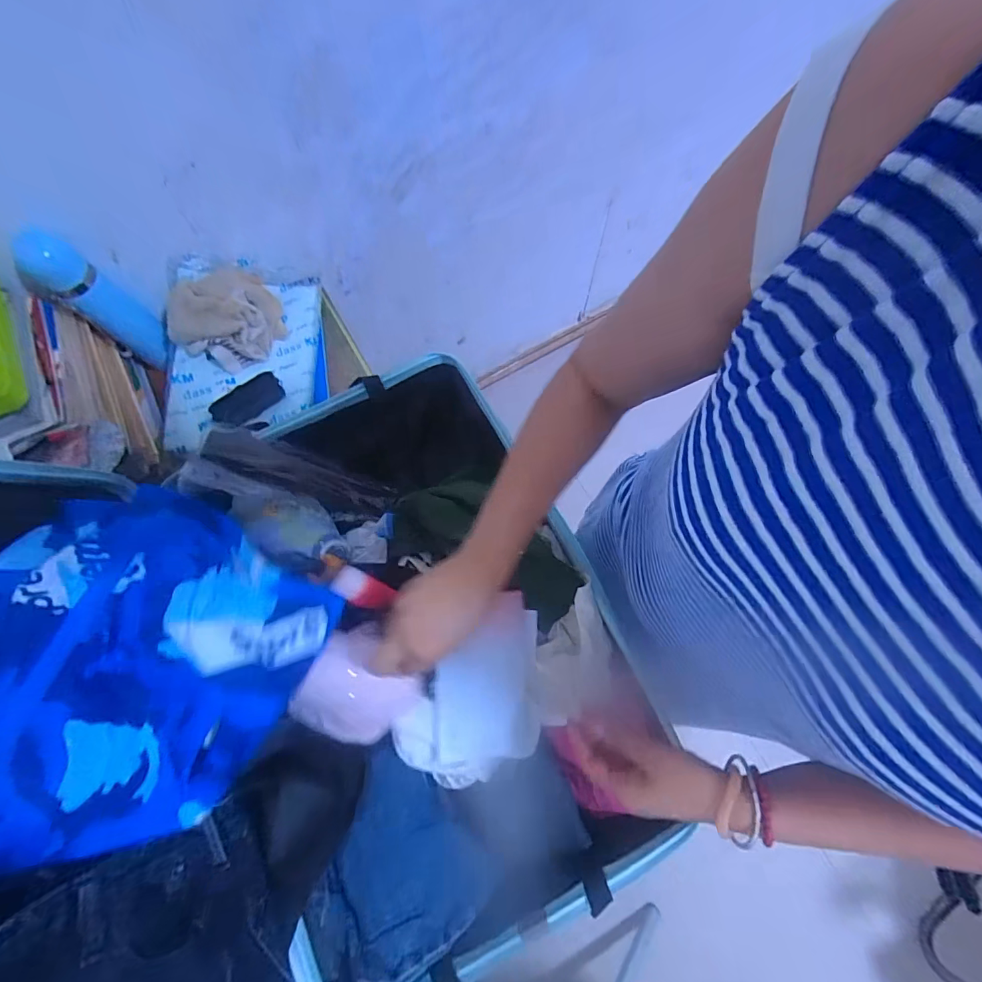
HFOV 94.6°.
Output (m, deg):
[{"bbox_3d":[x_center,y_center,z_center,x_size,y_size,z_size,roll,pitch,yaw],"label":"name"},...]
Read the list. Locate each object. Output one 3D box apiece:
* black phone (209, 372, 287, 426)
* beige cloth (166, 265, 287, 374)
[{"bbox_3d":[-0.381,-0.142,0.713,0.108,0.014,0.050,-33,99,-4],"label":"black phone"},{"bbox_3d":[-0.424,-0.278,0.716,0.161,0.090,0.145,-39,78,-8],"label":"beige cloth"}]

